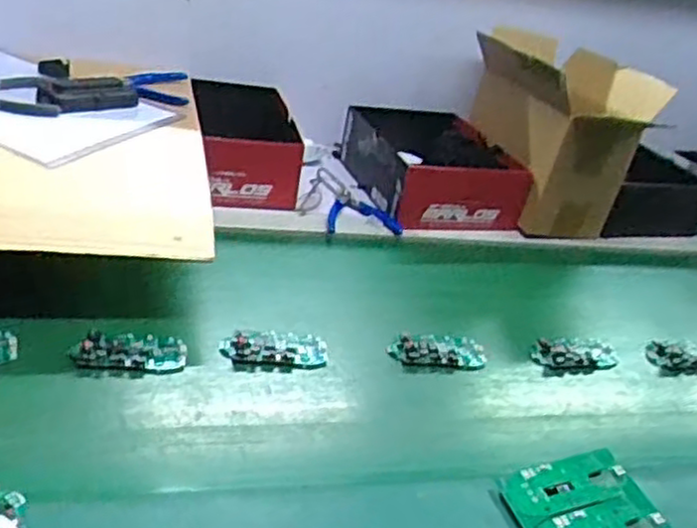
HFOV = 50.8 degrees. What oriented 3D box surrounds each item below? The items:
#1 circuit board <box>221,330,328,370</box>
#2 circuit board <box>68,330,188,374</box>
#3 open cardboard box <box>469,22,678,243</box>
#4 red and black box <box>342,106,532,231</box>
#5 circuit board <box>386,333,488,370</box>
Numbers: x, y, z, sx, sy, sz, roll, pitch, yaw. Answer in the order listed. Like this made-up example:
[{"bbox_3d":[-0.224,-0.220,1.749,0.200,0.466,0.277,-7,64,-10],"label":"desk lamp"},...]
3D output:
[{"bbox_3d":[-0.071,0.080,0.705,0.101,0.013,0.046,6,28,-8],"label":"circuit board"},{"bbox_3d":[-0.195,0.076,0.658,0.096,0.017,0.049,4,29,-12],"label":"circuit board"},{"bbox_3d":[0.288,-0.183,1.044,0.150,0.213,0.258,1,29,-17],"label":"open cardboard box"},{"bbox_3d":[0.111,-0.140,1.032,0.183,0.088,0.252,-2,30,-21],"label":"red and black box"},{"bbox_3d":[0.092,0.089,0.756,0.101,0.015,0.047,3,29,-13],"label":"circuit board"}]

